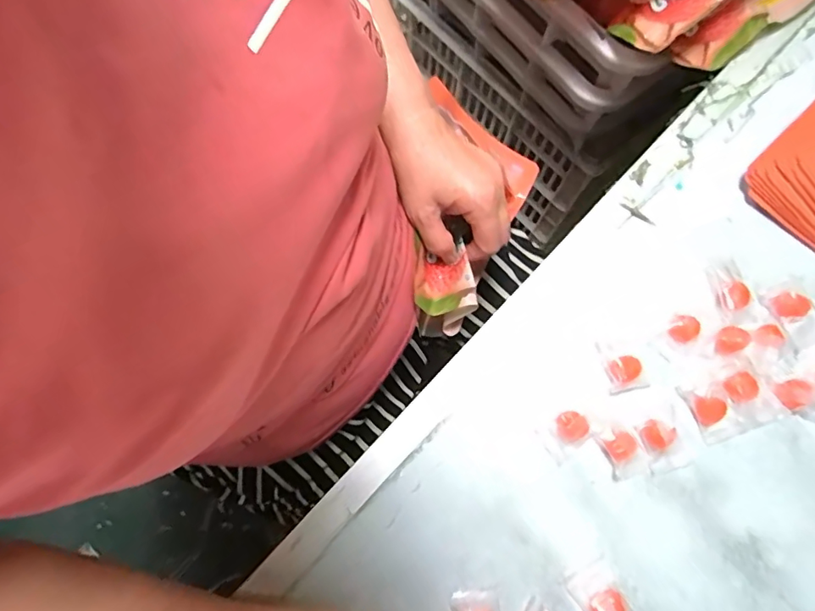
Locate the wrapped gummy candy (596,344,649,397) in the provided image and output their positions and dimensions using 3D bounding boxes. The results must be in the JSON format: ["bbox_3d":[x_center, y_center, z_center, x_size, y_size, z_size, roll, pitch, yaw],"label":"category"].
[{"bbox_3d":[0.161,0.045,0.370,0.031,0.009,0.036,-12,75,-2],"label":"wrapped gummy candy"}]

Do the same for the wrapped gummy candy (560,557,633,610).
[{"bbox_3d":[0.132,0.202,0.332,0.032,0.012,0.054,-27,76,-6],"label":"wrapped gummy candy"}]

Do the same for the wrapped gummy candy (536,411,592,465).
[{"bbox_3d":[0.115,0.092,0.362,0.036,0.009,0.026,-36,77,-8],"label":"wrapped gummy candy"}]

